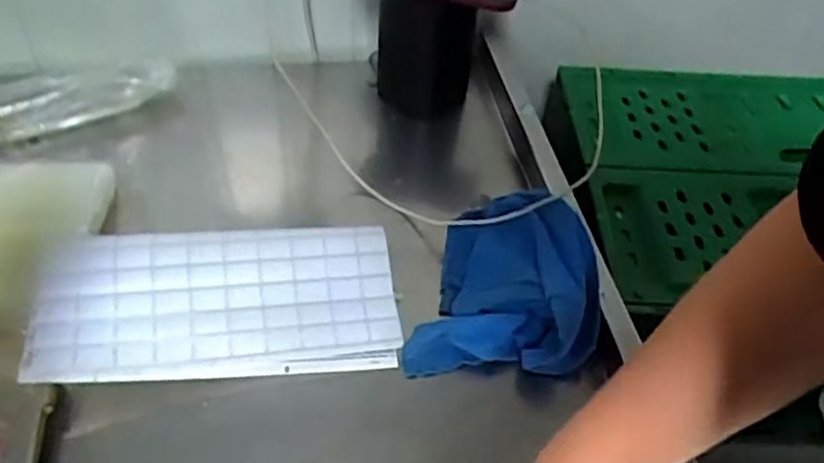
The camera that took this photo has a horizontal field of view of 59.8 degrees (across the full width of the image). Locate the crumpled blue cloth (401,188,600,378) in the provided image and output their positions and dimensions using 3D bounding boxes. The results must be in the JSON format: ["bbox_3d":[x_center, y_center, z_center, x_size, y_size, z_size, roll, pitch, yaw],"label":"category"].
[{"bbox_3d":[0.084,0.047,0.607,0.147,0.073,0.166,11,47,6],"label":"crumpled blue cloth"}]

